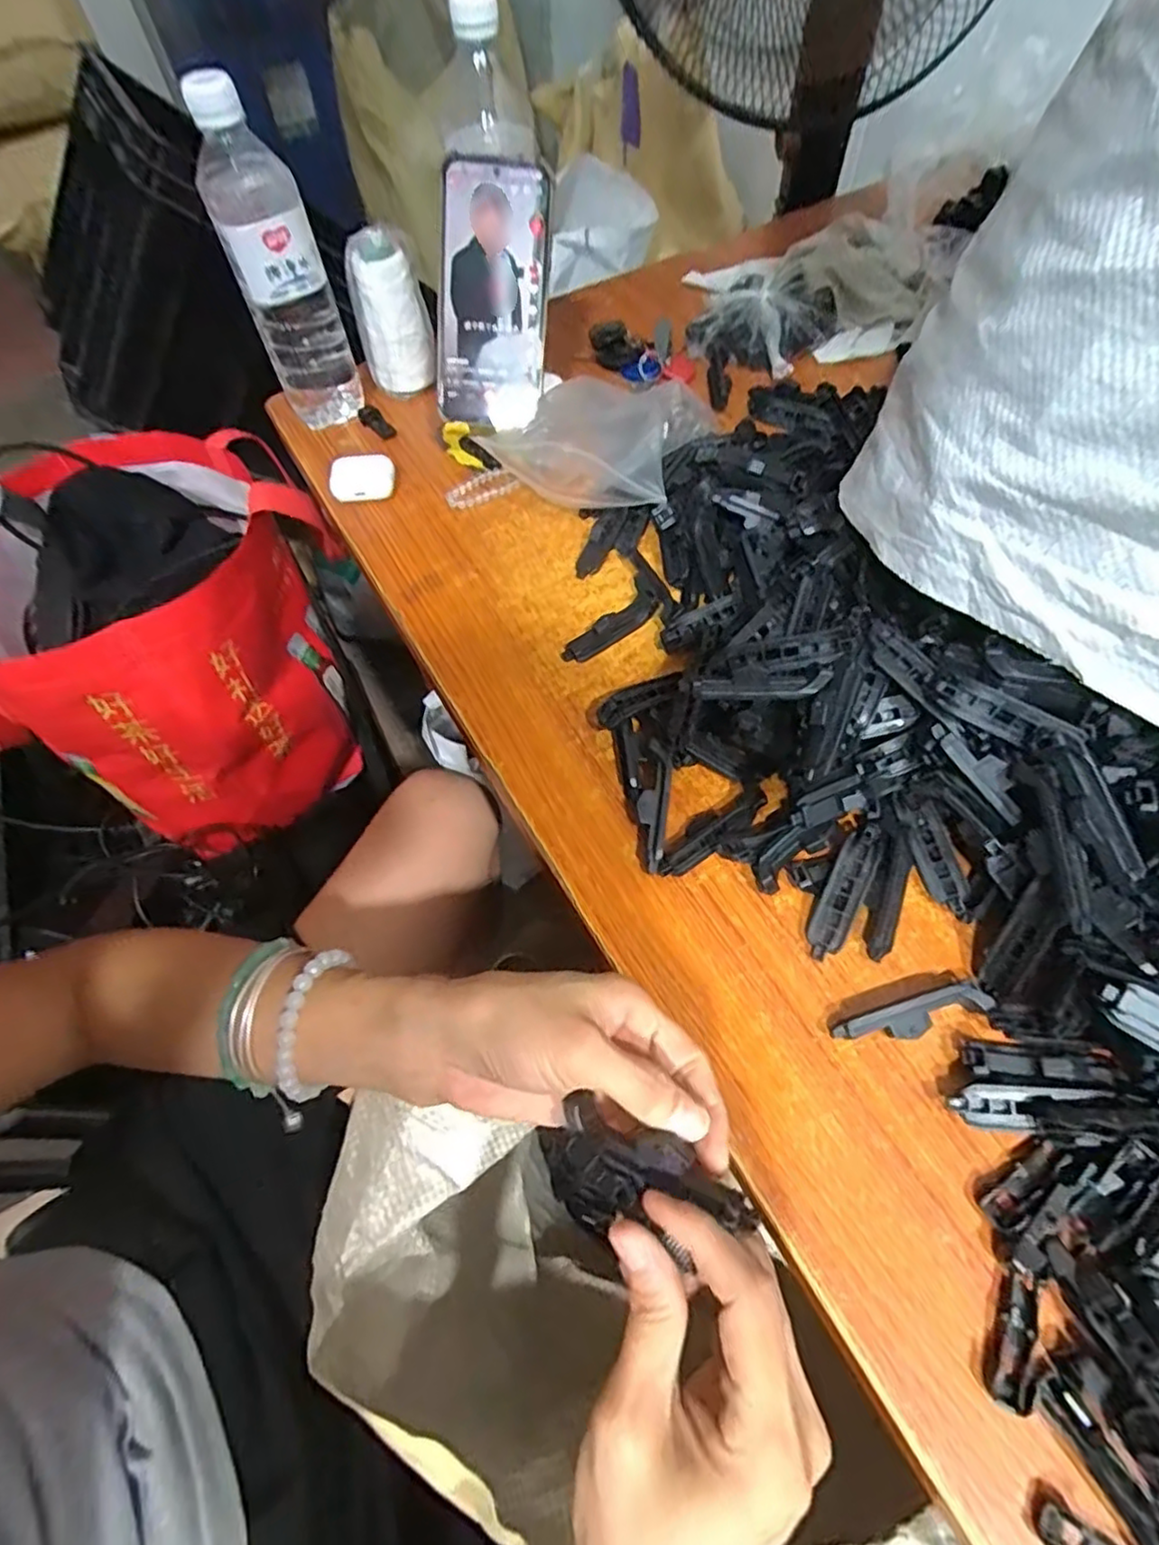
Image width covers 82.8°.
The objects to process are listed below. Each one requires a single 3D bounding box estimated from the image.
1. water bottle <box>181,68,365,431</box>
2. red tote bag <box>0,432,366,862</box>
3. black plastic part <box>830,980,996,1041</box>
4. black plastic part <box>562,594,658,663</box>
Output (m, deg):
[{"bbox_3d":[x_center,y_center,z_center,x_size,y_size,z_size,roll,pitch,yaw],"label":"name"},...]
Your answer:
[{"bbox_3d":[-0.223,-0.369,0.498,0.065,0.206,0.065,-20,60,-10],"label":"water bottle"},{"bbox_3d":[-0.400,-0.128,0.664,0.276,0.284,0.310,15,62,12],"label":"red tote bag"},{"bbox_3d":[0.154,0.114,0.305,0.073,0.021,0.015,-15,60,-7],"label":"black plastic part"},{"bbox_3d":[0.022,-0.097,0.444,0.074,0.012,0.019,-32,63,-16],"label":"black plastic part"}]

